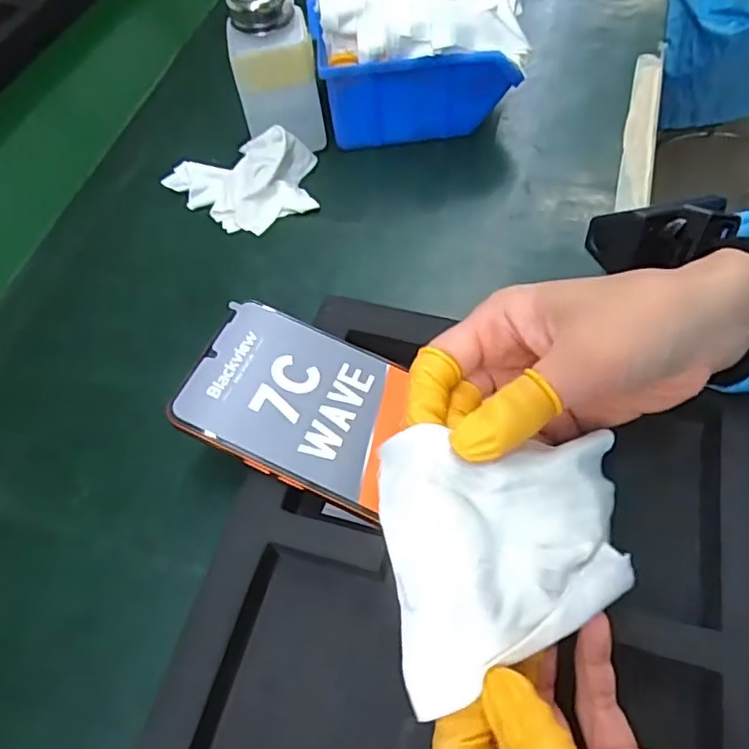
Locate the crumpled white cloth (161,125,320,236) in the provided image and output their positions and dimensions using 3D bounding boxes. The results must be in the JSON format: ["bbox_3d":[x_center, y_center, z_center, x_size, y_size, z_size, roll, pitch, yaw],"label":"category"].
[{"bbox_3d":[-0.091,-0.130,0.407,0.099,0.026,0.063,-7,58,3],"label":"crumpled white cloth"}]

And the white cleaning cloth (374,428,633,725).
[{"bbox_3d":[0.050,0.062,0.218,0.089,0.031,0.087,-9,60,-2],"label":"white cleaning cloth"}]

